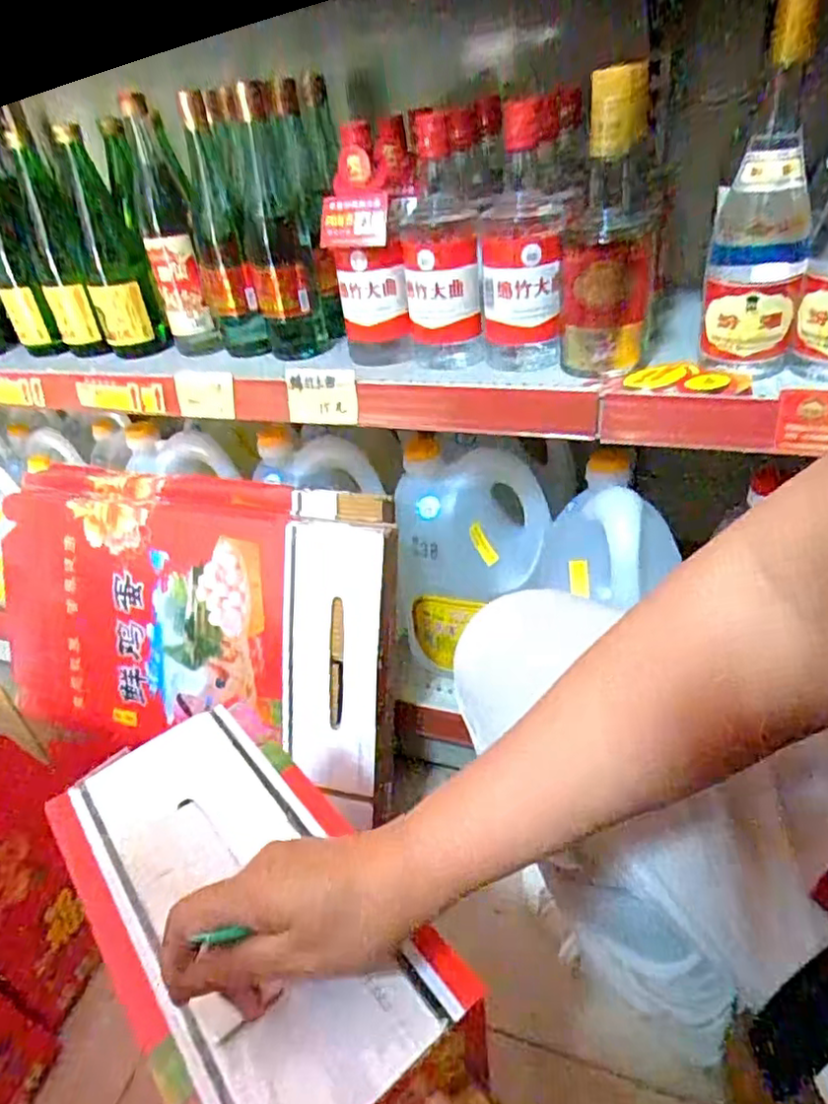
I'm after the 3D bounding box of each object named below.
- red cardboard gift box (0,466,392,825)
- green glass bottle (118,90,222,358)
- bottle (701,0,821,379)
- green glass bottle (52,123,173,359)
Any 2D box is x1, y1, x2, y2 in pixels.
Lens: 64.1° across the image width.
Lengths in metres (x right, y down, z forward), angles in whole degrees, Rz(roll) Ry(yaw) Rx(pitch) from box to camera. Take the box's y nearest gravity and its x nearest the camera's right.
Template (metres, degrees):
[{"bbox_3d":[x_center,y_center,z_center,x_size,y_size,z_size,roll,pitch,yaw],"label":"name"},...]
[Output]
[{"bbox_3d":[-0.261,0.091,0.783,0.491,0.348,0.085,7,9,17],"label":"red cardboard gift box"},{"bbox_3d":[-0.278,-0.353,0.755,0.056,0.258,0.056,-19,37,-15],"label":"green glass bottle"},{"bbox_3d":[0.278,-0.276,0.518,0.069,0.256,0.063,7,38,19],"label":"bottle"},{"bbox_3d":[-0.354,-0.343,0.773,0.071,0.222,0.087,-22,38,-19],"label":"green glass bottle"}]

